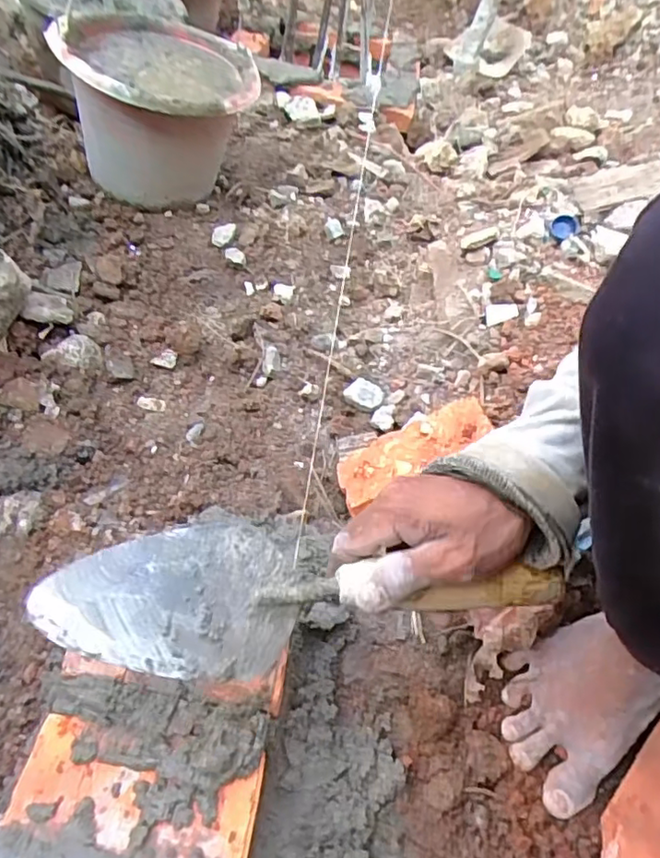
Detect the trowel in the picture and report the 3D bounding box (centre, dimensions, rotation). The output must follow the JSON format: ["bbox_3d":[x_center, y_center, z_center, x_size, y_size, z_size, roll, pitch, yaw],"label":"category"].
[{"bbox_3d":[-0.020,0.099,0.365,0.302,0.049,0.090,-1,50,-3],"label":"trowel"}]

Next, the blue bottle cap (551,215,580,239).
[{"bbox_3d":[0.295,-0.254,0.747,0.031,0.013,0.031,1,96,9],"label":"blue bottle cap"}]

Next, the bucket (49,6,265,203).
[{"bbox_3d":[-0.239,-0.453,0.884,0.243,0.224,0.264,5,51,-6],"label":"bucket"}]

